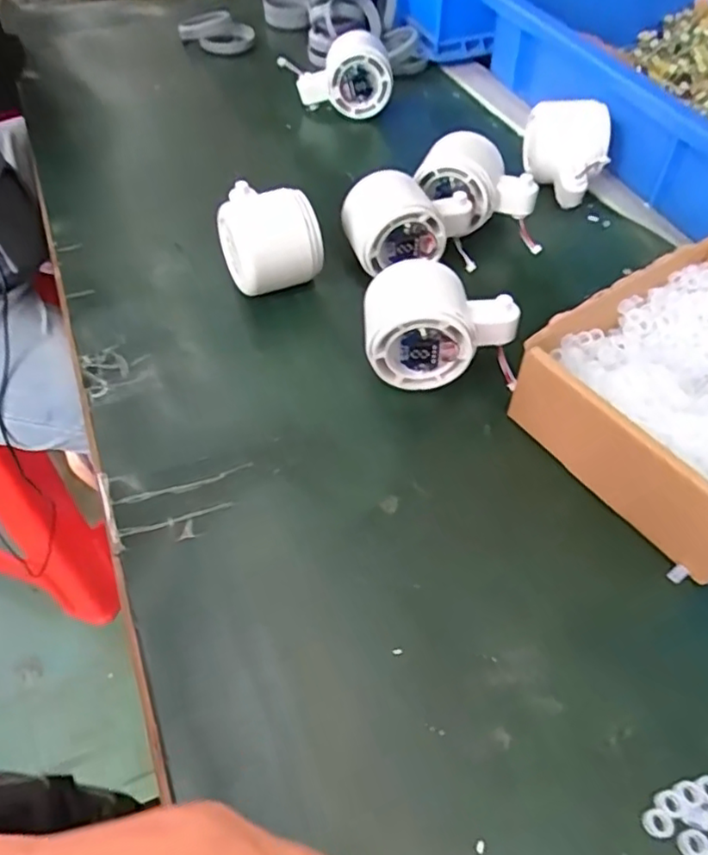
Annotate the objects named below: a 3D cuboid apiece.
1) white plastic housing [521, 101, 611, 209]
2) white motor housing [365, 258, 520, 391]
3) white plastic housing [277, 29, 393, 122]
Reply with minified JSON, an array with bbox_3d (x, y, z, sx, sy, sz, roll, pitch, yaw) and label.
[{"bbox_3d":[0.163,-0.216,0.471,0.052,0.052,0.084,5,51,1],"label":"white plastic housing"},{"bbox_3d":[0.049,-0.060,0.347,0.084,0.059,0.054,-1,51,-4],"label":"white motor housing"},{"bbox_3d":[-0.014,-0.318,0.561,0.094,0.069,0.042,-9,53,-10],"label":"white plastic housing"}]

